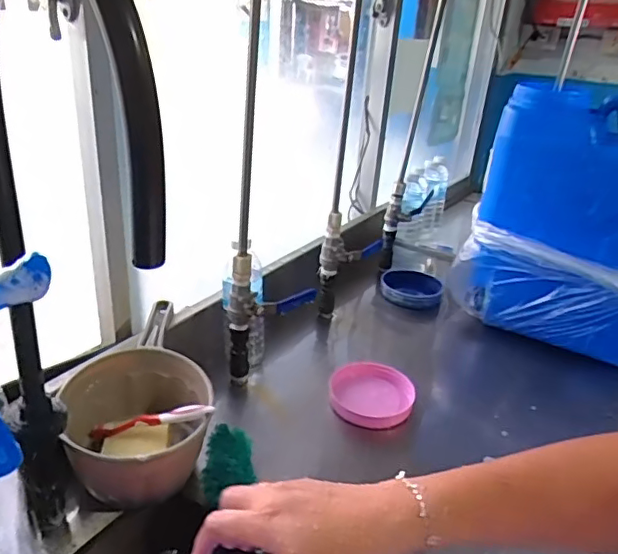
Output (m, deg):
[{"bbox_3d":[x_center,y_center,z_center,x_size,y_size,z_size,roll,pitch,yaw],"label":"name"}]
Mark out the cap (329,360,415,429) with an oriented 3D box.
[{"bbox_3d":[0.092,0.169,0.821,0.118,0.025,0.120,3,26,-1],"label":"cap"}]

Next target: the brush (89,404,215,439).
[{"bbox_3d":[-0.187,0.167,0.654,0.183,0.015,0.020,-18,17,25],"label":"brush"}]

